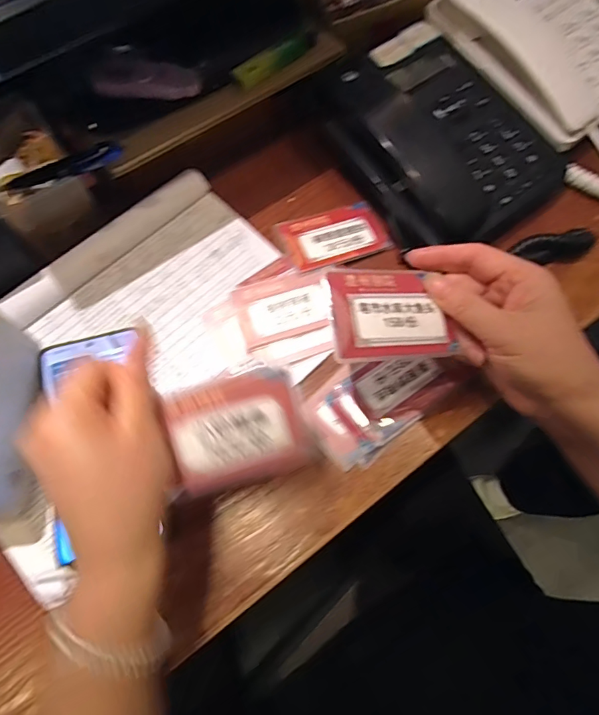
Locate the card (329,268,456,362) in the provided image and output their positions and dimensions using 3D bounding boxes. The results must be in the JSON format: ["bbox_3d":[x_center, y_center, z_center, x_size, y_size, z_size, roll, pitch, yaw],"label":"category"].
[{"bbox_3d":[0.057,-0.028,0.279,0.082,0.005,0.056,-4,76,-19],"label":"card"}]

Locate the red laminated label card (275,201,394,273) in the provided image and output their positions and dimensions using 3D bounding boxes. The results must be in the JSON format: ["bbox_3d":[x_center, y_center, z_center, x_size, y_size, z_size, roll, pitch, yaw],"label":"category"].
[{"bbox_3d":[0.030,-0.106,0.398,0.090,0.004,0.054,-16,68,-9],"label":"red laminated label card"}]

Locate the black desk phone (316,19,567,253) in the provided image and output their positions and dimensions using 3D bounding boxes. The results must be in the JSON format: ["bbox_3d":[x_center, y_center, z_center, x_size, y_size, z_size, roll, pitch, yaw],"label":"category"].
[{"bbox_3d":[0.120,-0.195,0.396,0.164,0.067,0.197,-34,73,-11],"label":"black desk phone"}]

